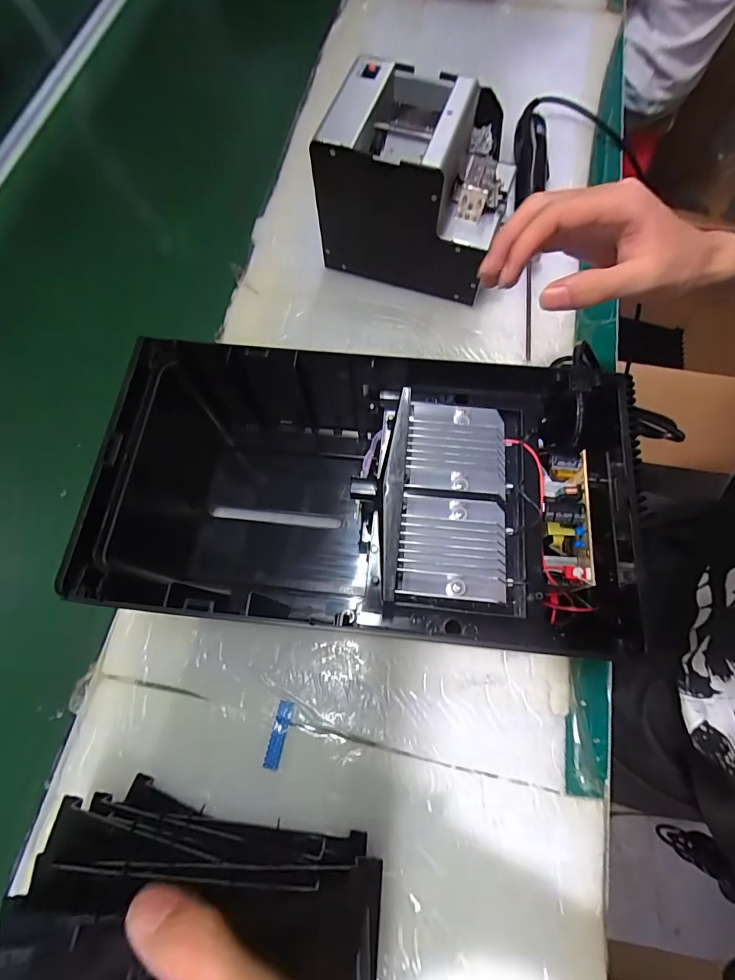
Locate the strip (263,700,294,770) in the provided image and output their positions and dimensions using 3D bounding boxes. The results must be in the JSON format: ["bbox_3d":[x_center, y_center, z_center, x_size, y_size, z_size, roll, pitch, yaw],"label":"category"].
[{"bbox_3d":[-0.072,0.197,0.345,0.012,0.004,0.048,12,71,5],"label":"strip"}]

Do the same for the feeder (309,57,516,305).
[{"bbox_3d":[0.052,-0.312,0.450,0.184,0.144,0.148,10,72,4],"label":"feeder"}]

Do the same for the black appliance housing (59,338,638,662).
[{"bbox_3d":[0.000,0.011,0.342,0.384,0.134,0.205,1,70,1],"label":"black appliance housing"}]

